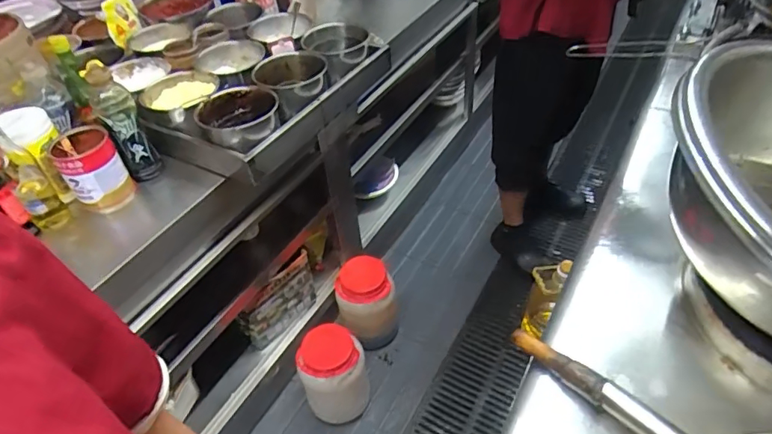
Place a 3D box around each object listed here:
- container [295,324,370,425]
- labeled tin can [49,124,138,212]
[{"bbox_3d":[-0.133,0.441,1.393,0.152,0.307,0.164,24,51,28],"label":"container"},{"bbox_3d":[-0.552,-0.089,0.969,0.104,0.119,0.129,-30,49,-24],"label":"labeled tin can"}]

